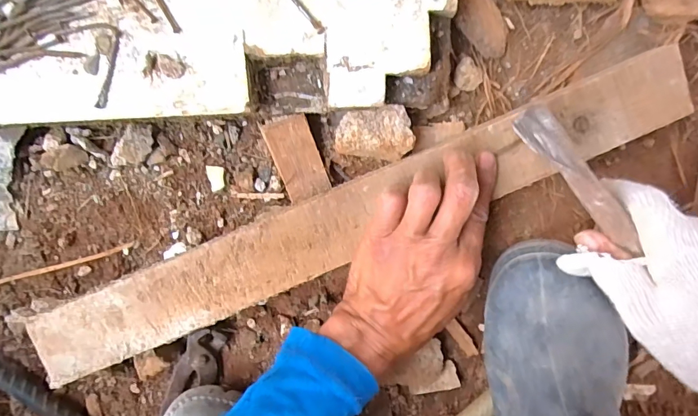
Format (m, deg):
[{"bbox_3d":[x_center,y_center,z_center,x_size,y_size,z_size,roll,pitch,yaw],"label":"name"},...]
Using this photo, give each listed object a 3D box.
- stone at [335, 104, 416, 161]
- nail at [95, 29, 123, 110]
[{"bbox_3d":[0.019,-0.056,0.340,0.057,0.030,0.040,-7,98,1],"label":"stone"},{"bbox_3d":[-0.166,-0.096,0.304,0.006,0.004,0.055,18,102,-5],"label":"nail"}]

